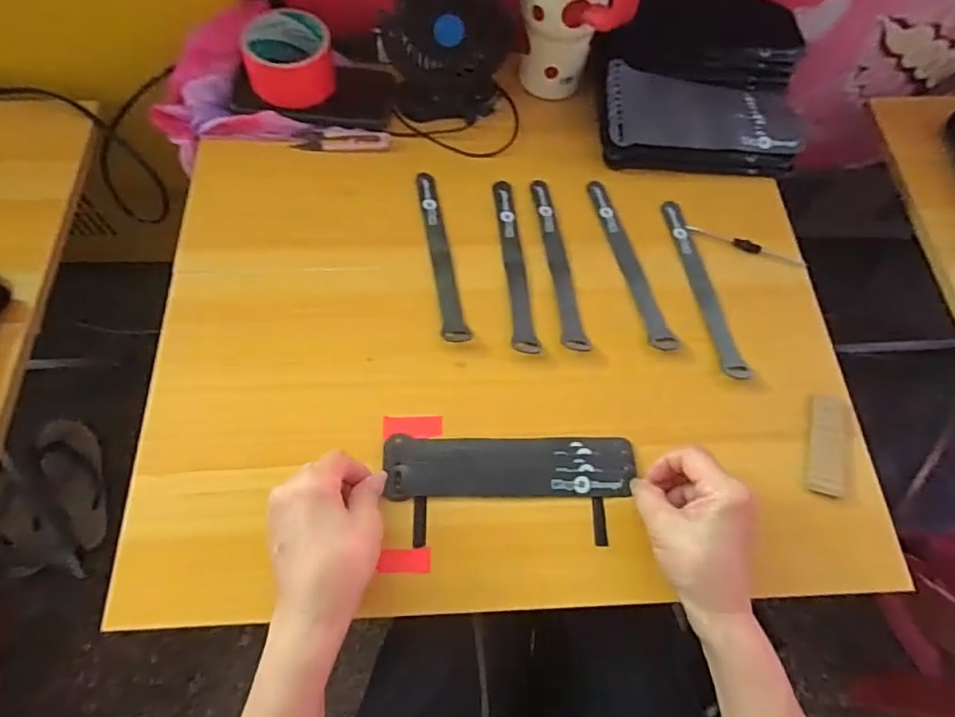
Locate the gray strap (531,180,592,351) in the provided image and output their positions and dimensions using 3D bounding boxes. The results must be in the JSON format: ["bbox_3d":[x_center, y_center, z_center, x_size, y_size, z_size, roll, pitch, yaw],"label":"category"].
[{"bbox_3d":[0.074,-0.092,0.546,0.022,0.004,0.188,-8,65,-5],"label":"gray strap"}]

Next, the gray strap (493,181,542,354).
[{"bbox_3d":[0.034,-0.091,0.547,0.021,0.004,0.191,-6,64,-3],"label":"gray strap"}]

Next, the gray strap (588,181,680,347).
[{"bbox_3d":[0.142,-0.094,0.545,0.021,0.011,0.191,-14,67,-8],"label":"gray strap"}]

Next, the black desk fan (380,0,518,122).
[{"bbox_3d":[-0.029,-0.314,0.580,0.129,0.122,0.070,-2,66,-2],"label":"black desk fan"}]

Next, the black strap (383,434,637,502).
[{"bbox_3d":[0.027,0.086,0.464,0.195,0.014,0.049,0,71,-2],"label":"black strap"}]

